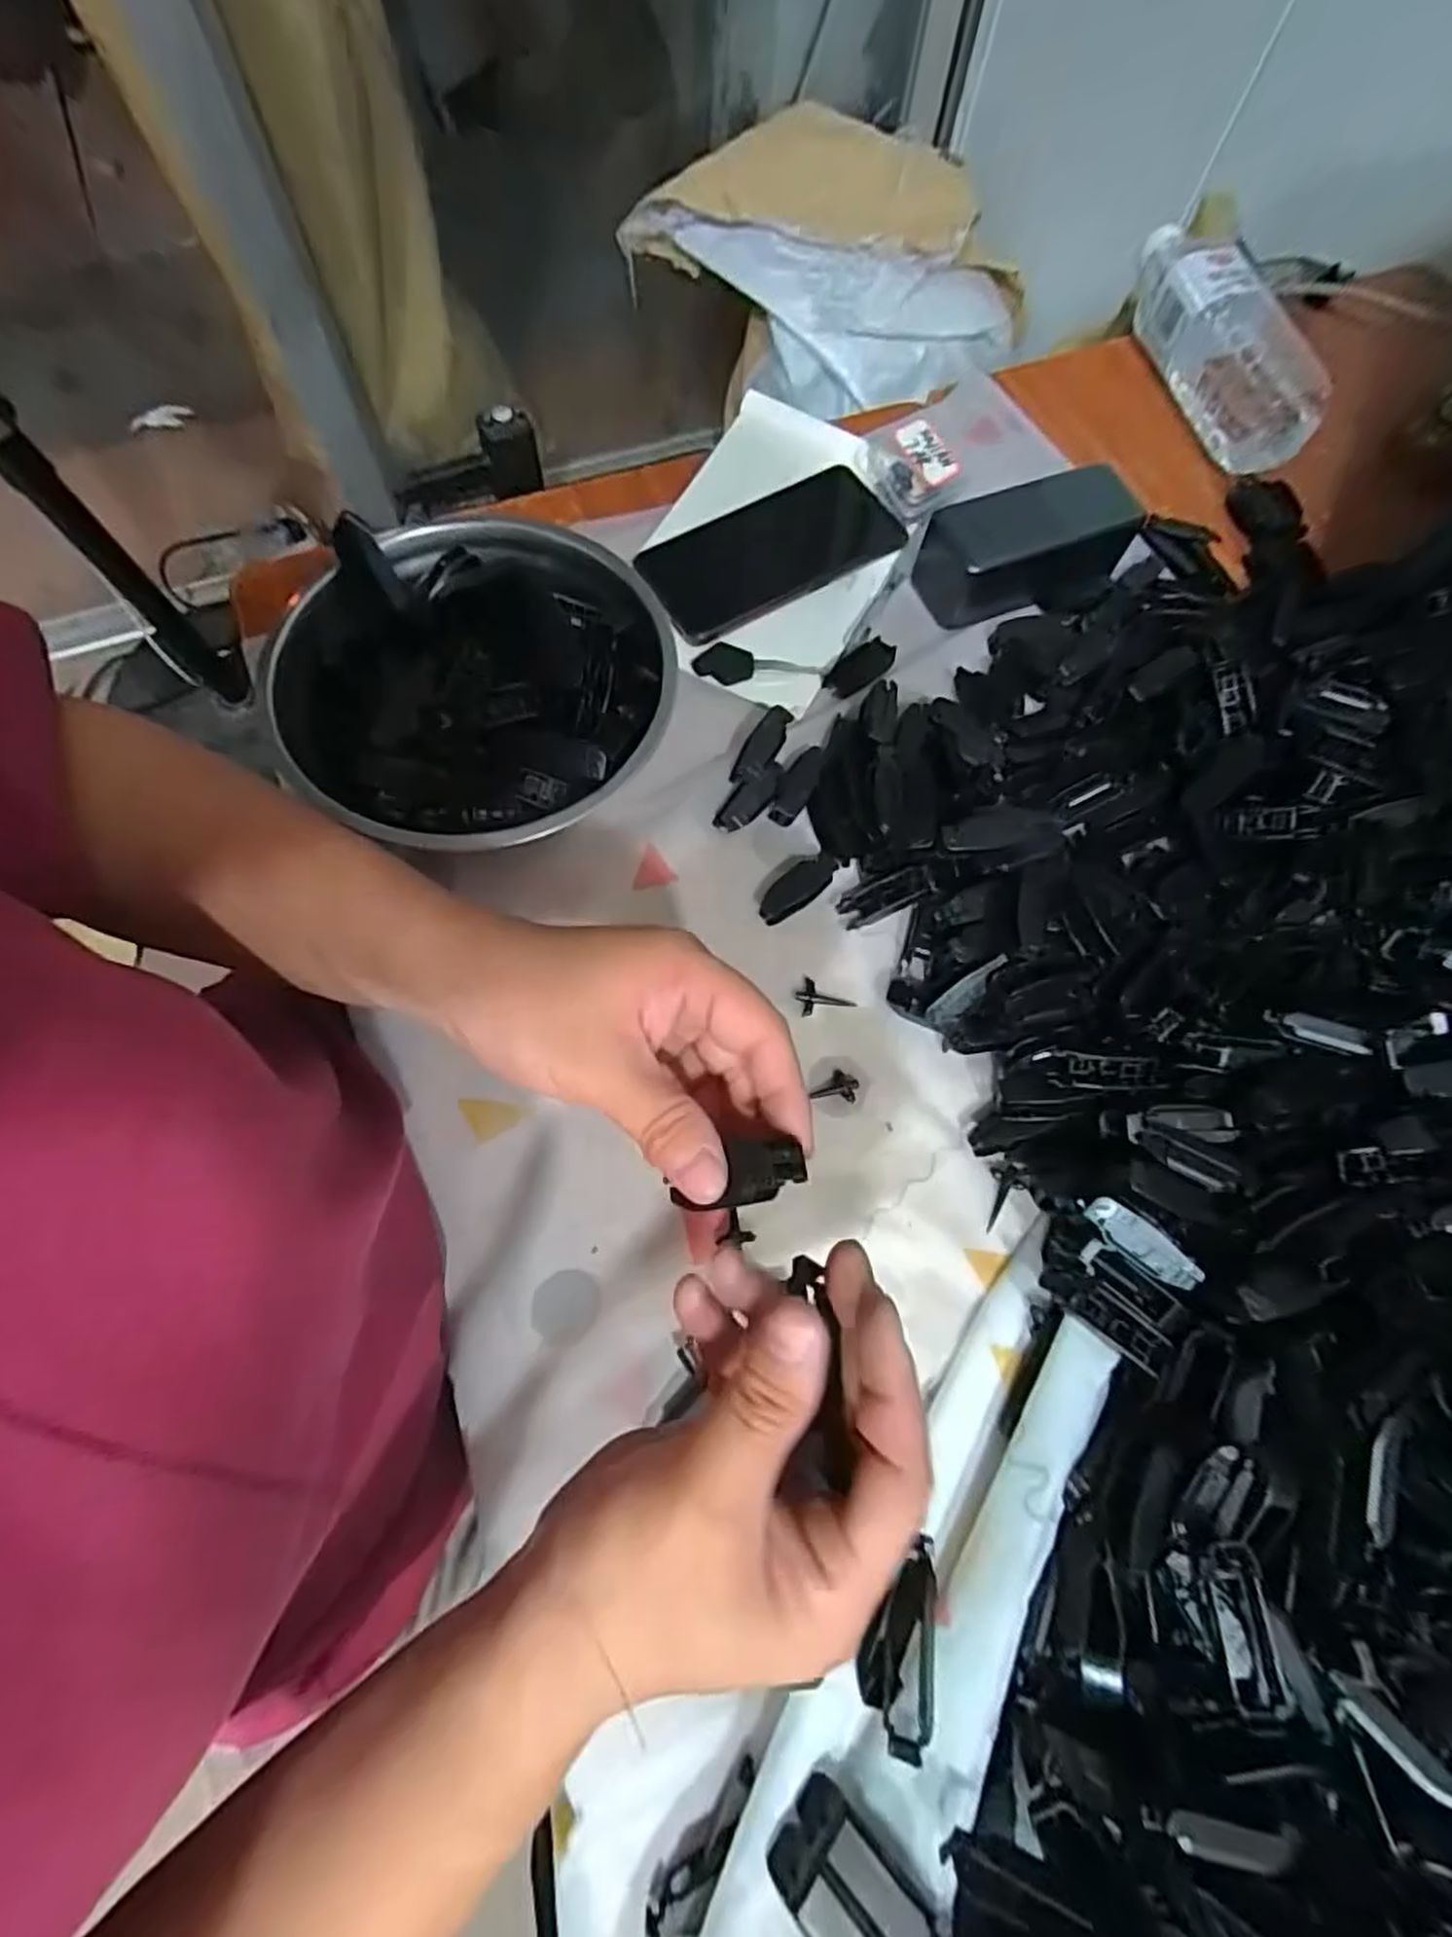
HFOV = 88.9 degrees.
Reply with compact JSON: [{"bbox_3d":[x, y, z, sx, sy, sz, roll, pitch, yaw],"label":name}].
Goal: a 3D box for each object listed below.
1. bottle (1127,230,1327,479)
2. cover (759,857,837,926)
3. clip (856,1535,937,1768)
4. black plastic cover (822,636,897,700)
[{"bbox_3d":[0.338,-0.445,0.521,0.056,0.058,0.203,-19,72,-9],"label":"bottle"},{"bbox_3d":[0.039,-0.045,0.405,0.052,0.012,0.020,-39,76,-15],"label":"cover"},{"bbox_3d":[0.067,0.256,0.284,0.027,0.020,0.064,20,57,8],"label":"clip"},{"bbox_3d":[0.083,-0.184,0.455,0.045,0.010,0.025,-41,77,-15],"label":"black plastic cover"}]

